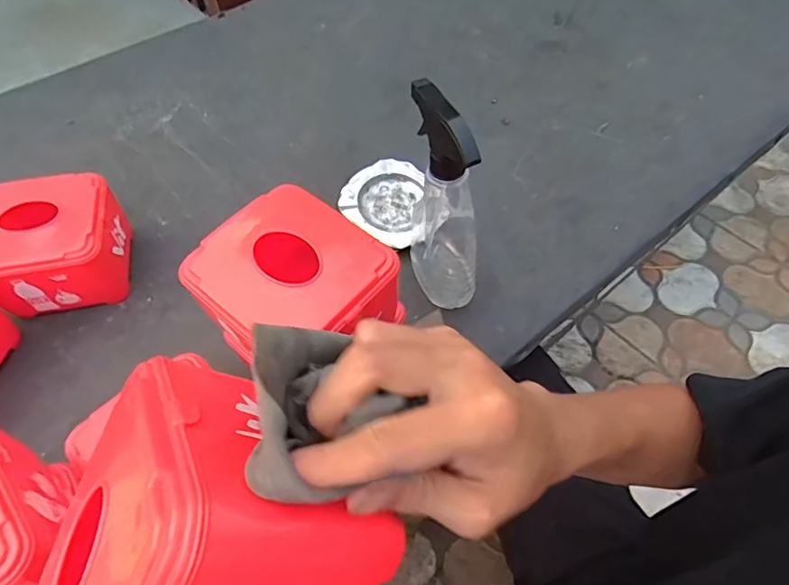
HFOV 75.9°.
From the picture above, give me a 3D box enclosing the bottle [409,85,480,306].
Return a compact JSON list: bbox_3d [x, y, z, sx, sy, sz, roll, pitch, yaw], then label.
[{"bbox_3d":[0.052,-0.085,0.478,0.061,0.208,0.093,-7,56,-4],"label":"bottle"}]

